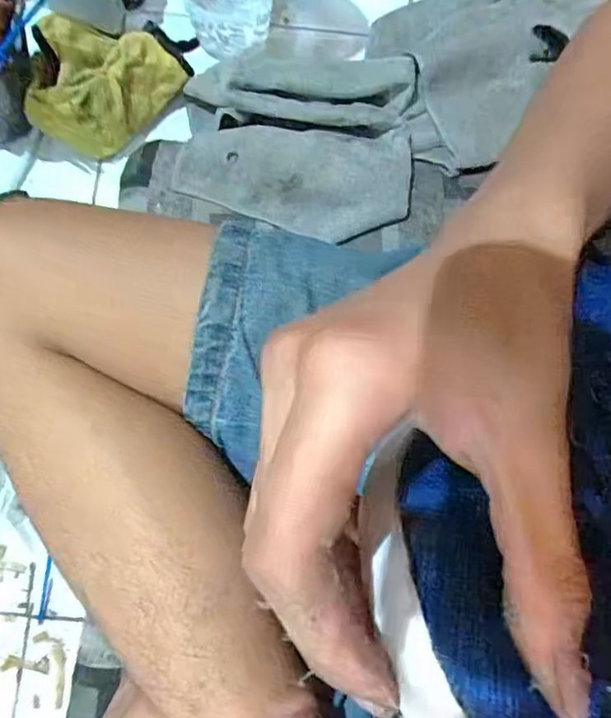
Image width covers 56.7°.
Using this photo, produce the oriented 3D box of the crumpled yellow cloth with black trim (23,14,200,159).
[{"bbox_3d":[-0.180,-0.267,0.529,0.166,0.058,0.118,-21,79,-8],"label":"crumpled yellow cloth with black trim"}]

